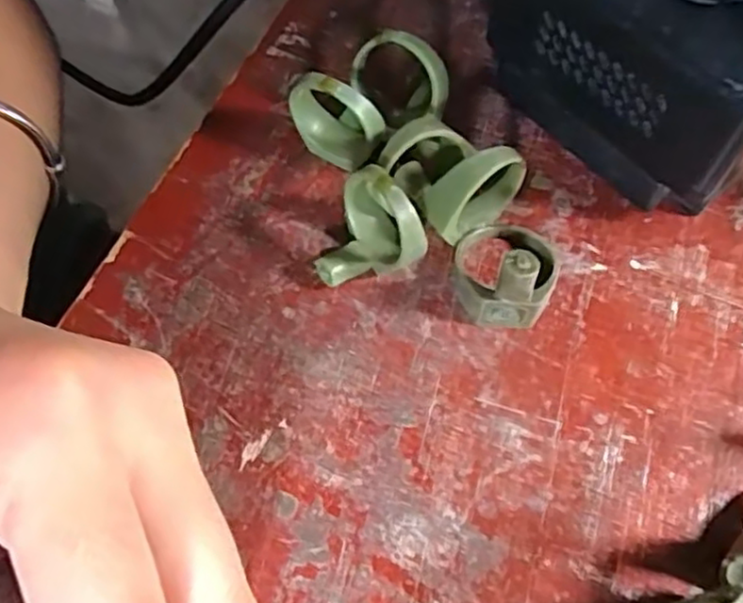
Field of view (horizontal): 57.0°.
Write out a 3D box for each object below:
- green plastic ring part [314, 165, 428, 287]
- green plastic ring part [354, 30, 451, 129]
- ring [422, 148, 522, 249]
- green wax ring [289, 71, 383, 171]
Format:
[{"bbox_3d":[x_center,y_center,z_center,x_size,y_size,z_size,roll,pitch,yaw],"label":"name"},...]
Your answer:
[{"bbox_3d":[0.000,-0.019,0.172,0.026,0.028,0.022,3,64,2],"label":"green plastic ring part"},{"bbox_3d":[0.007,-0.057,0.186,0.026,0.032,0.011,34,69,16],"label":"green plastic ring part"},{"bbox_3d":[0.026,-0.029,0.176,0.029,0.029,0.010,-39,70,-16],"label":"ring"},{"bbox_3d":[-0.008,-0.051,0.186,0.026,0.030,0.012,28,67,15],"label":"green wax ring"}]

